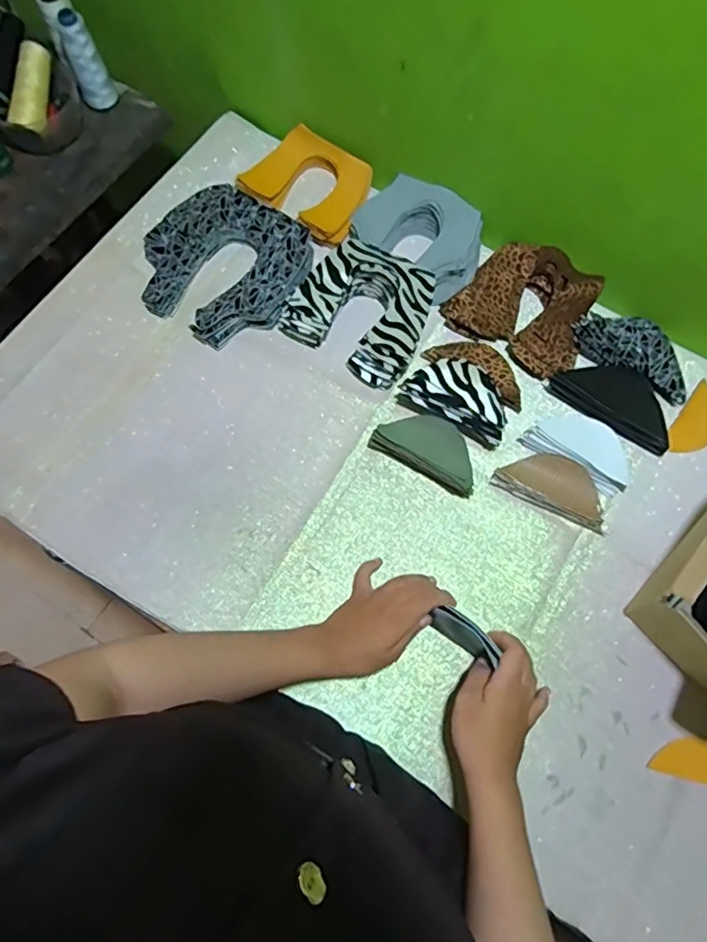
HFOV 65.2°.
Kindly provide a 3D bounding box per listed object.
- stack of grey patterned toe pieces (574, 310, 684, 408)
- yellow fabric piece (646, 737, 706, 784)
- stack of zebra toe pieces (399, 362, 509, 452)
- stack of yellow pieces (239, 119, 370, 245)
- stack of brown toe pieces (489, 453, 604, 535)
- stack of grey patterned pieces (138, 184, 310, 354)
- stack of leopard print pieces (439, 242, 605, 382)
[{"bbox_3d":[0.335,-0.147,0.654,0.140,0.021,0.078,30,73,8],"label":"stack of grey patterned toe pieces"},{"bbox_3d":[0.341,0.281,0.531,0.099,0.004,0.038,14,71,3],"label":"yellow fabric piece"},{"bbox_3d":[0.116,-0.082,0.620,0.122,0.057,0.061,26,73,7],"label":"stack of zebra toe pieces"},{"bbox_3d":[-0.053,-0.376,0.722,0.162,0.029,0.129,35,74,9],"label":"stack of yellow pieces"},{"bbox_3d":[0.221,0.014,0.612,0.121,0.017,0.062,27,73,7],"label":"stack of brown toe pieces"},{"bbox_3d":[-0.160,-0.255,0.690,0.201,0.038,0.190,31,73,8],"label":"stack of grey patterned pieces"},{"bbox_3d":[0.211,-0.203,0.660,0.158,0.040,0.134,35,74,10],"label":"stack of leopard print pieces"}]

